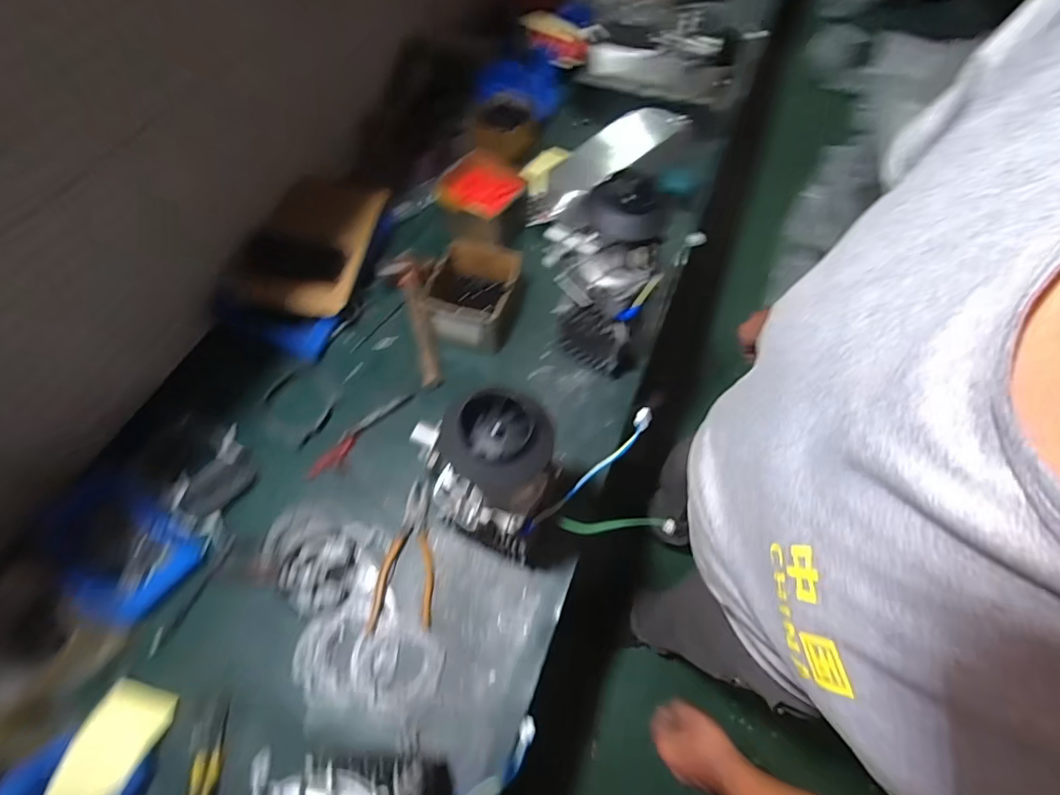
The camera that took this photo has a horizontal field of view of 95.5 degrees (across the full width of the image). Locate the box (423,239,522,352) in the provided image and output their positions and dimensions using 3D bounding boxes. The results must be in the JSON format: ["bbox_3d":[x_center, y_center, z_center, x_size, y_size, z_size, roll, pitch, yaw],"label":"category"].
[{"bbox_3d":[-0.106,-0.173,0.850,0.154,0.107,0.158,10,61,5],"label":"box"}]

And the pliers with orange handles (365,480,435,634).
[{"bbox_3d":[-0.175,0.220,0.683,0.080,0.017,0.195,0,60,-1],"label":"pliers with orange handles"}]

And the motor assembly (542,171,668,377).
[{"bbox_3d":[0.099,-0.157,0.715,0.161,0.316,0.105,11,61,6],"label":"motor assembly"}]

